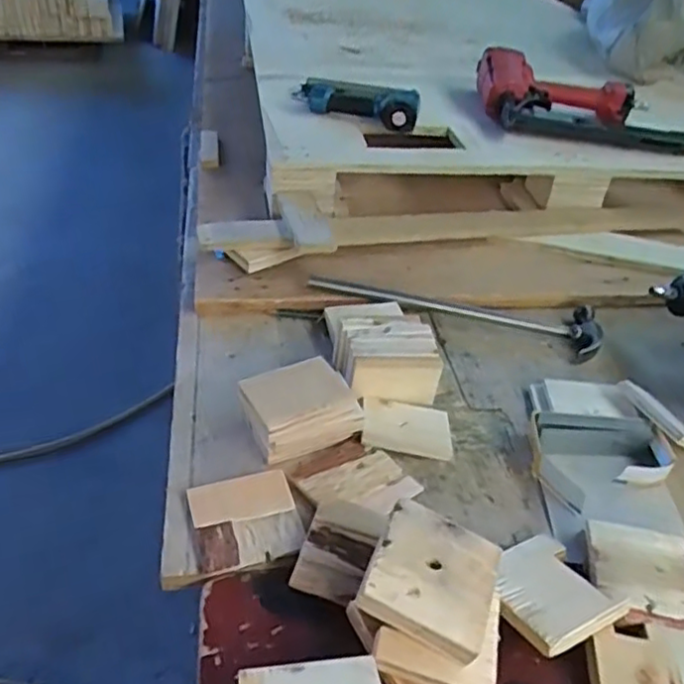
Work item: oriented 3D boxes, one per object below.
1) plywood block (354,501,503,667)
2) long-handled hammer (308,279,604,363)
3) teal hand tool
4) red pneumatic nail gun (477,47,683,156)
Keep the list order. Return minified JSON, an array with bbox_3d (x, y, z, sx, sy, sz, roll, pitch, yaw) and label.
[{"bbox_3d":[0.065,0.168,0.482,0.088,0.017,0.089,27,42,4],"label":"plywood block"},{"bbox_3d":[0.145,-0.055,0.829,0.350,0.034,0.101,12,39,7],"label":"long-handled hammer"},{"bbox_3d":[0.022,-0.379,1.066,0.198,0.049,0.061,5,38,1],"label":"teal hand tool"},{"bbox_3d":[0.402,-0.405,1.130,0.326,0.087,0.223,3,38,-1],"label":"red pneumatic nail gun"}]

